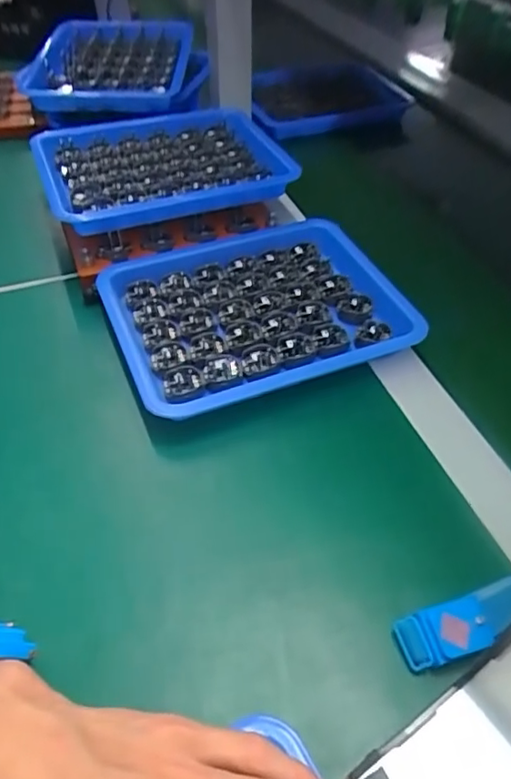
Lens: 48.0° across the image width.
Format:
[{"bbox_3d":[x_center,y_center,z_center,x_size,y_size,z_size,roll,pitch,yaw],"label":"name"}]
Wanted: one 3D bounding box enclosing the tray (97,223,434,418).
[{"bbox_3d":[0.004,-0.064,0.448,0.221,0.026,0.168,-17,49,-16],"label":"tray"}]

